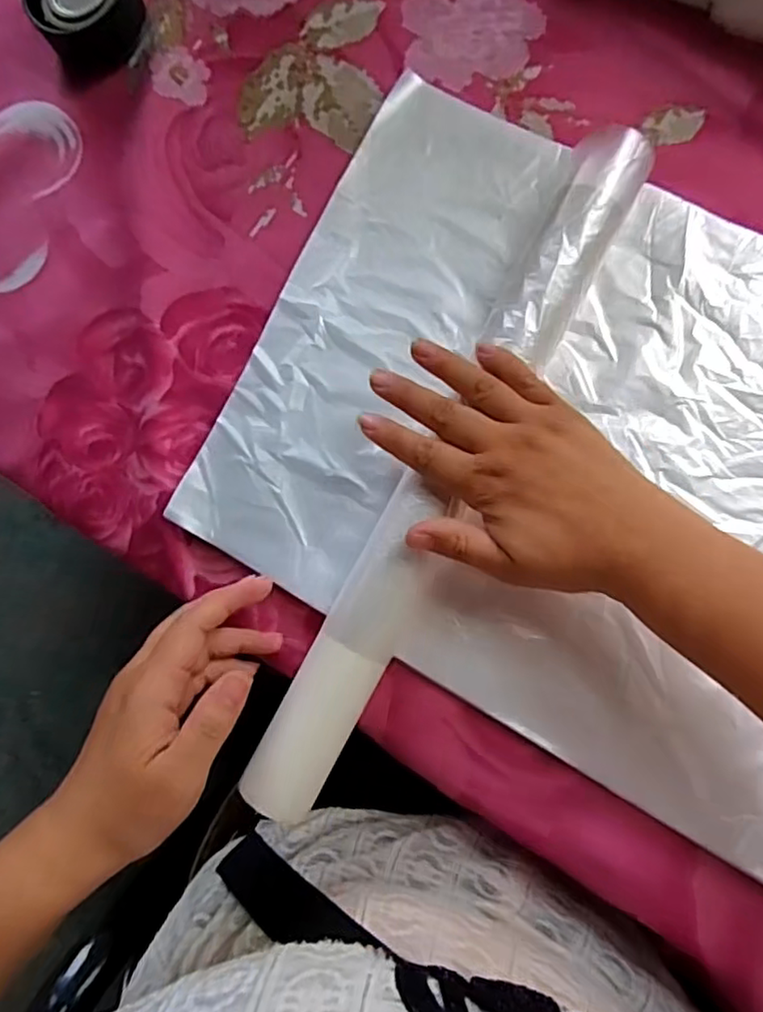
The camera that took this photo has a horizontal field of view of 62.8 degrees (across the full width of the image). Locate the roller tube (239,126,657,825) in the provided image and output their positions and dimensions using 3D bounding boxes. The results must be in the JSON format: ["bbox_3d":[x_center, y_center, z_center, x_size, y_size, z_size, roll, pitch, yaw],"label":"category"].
[{"bbox_3d":[0.037,-0.021,0.328,0.037,0.036,0.390,28,89,9],"label":"roller tube"}]

